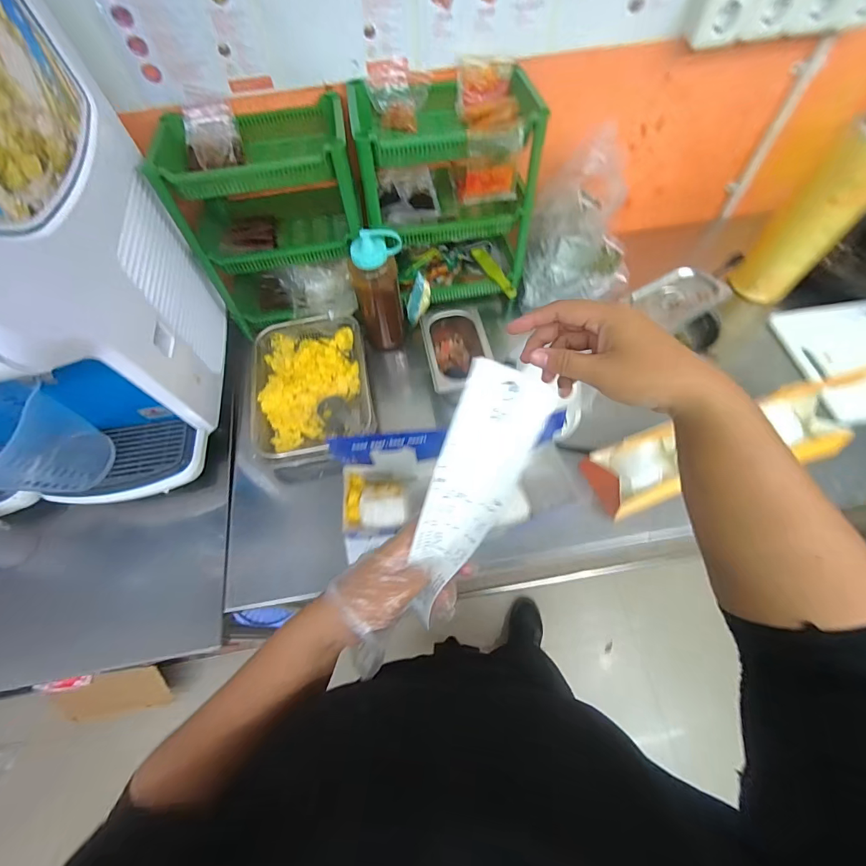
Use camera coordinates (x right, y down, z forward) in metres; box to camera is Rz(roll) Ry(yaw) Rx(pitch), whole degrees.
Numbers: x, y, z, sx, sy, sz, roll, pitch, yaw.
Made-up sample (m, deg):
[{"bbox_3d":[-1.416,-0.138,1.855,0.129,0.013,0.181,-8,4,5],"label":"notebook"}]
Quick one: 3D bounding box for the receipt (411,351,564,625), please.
[{"bbox_3d":[0.037,0.037,0.365,0.072,0.041,0.195,24,98,13],"label":"receipt"}]

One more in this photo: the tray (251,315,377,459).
[{"bbox_3d":[-0.228,-0.086,0.778,0.215,0.057,0.293,-10,63,-4],"label":"tray"}]

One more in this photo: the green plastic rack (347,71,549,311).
[{"bbox_3d":[0.027,-0.431,0.774,0.286,0.333,0.207,-5,63,-1],"label":"green plastic rack"}]

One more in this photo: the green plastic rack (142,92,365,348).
[{"bbox_3d":[-0.288,-0.385,0.770,0.315,0.318,0.198,-10,63,-3],"label":"green plastic rack"}]

